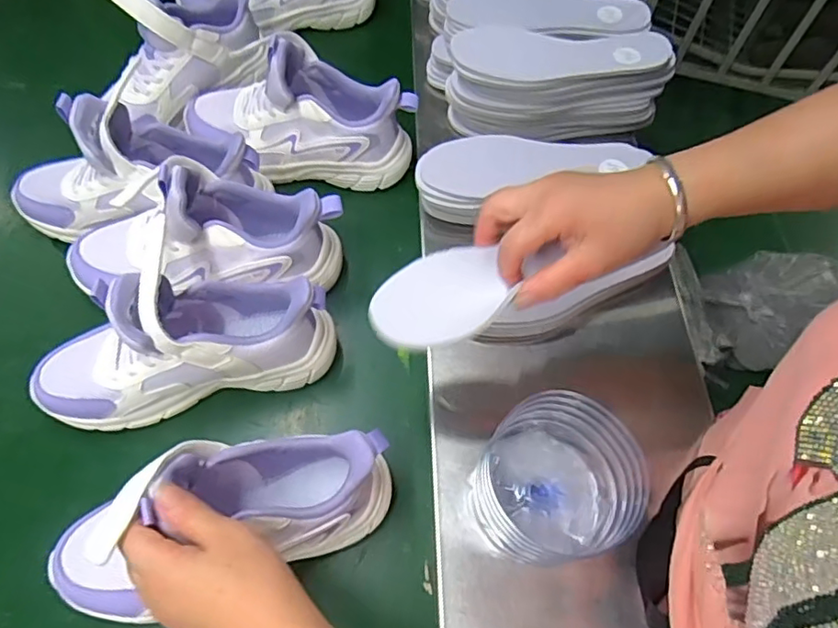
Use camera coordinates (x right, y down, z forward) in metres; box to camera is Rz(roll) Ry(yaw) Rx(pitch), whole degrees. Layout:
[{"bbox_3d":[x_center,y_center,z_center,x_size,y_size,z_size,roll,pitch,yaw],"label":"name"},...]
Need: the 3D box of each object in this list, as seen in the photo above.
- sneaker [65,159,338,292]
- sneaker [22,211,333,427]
[{"bbox_3d":[-0.189,-0.065,0.497,0.235,0.136,0.079,2,61,-3],"label":"sneaker"},{"bbox_3d":[-0.188,0.015,0.450,0.226,0.138,0.082,-12,63,-10],"label":"sneaker"}]

